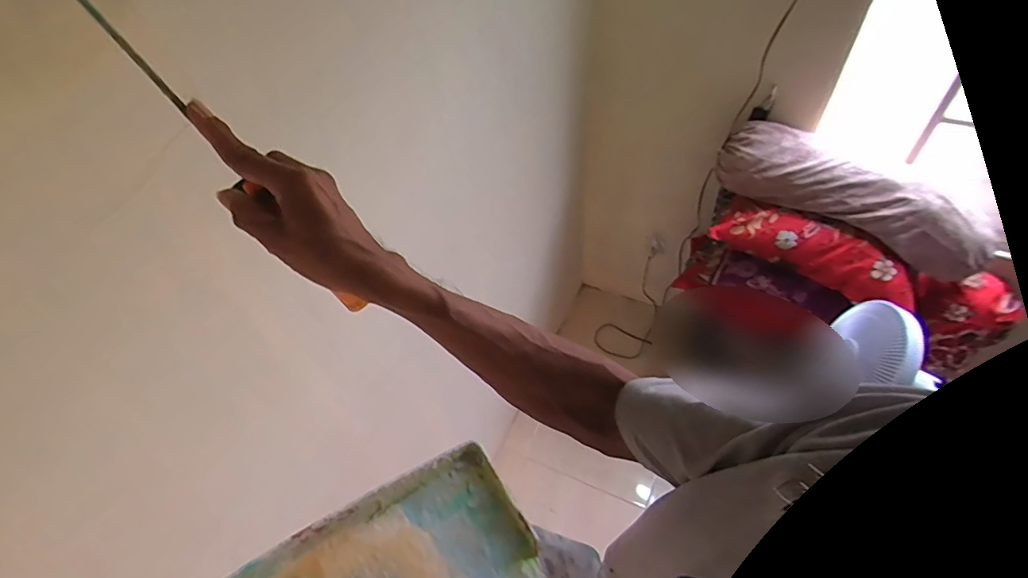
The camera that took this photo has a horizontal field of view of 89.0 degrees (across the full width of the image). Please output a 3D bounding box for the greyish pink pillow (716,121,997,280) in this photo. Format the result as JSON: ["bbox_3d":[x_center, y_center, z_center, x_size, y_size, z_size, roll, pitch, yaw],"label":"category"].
[{"bbox_3d":[0.975,-0.271,1.507,0.765,0.204,0.165,28,59,8],"label":"greyish pink pillow"}]

